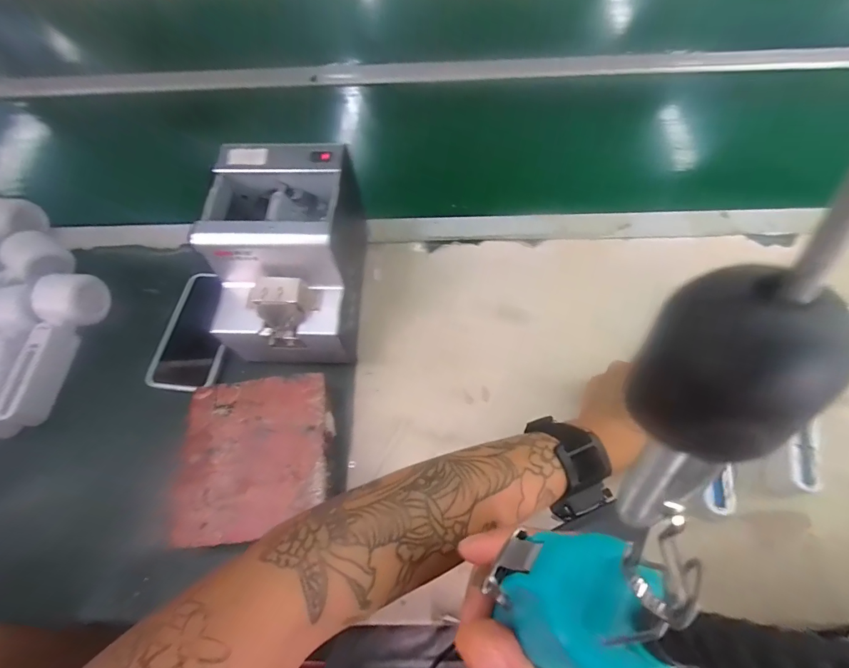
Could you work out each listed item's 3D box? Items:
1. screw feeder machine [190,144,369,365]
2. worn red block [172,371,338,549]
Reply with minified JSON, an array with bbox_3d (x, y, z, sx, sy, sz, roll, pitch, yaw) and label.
[{"bbox_3d":[-0.140,-0.071,0.436,0.126,0.168,0.182,5,63,5],"label":"screw feeder machine"},{"bbox_3d":[-0.159,0.118,0.393,0.135,0.043,0.143,-7,63,-1],"label":"worn red block"}]

